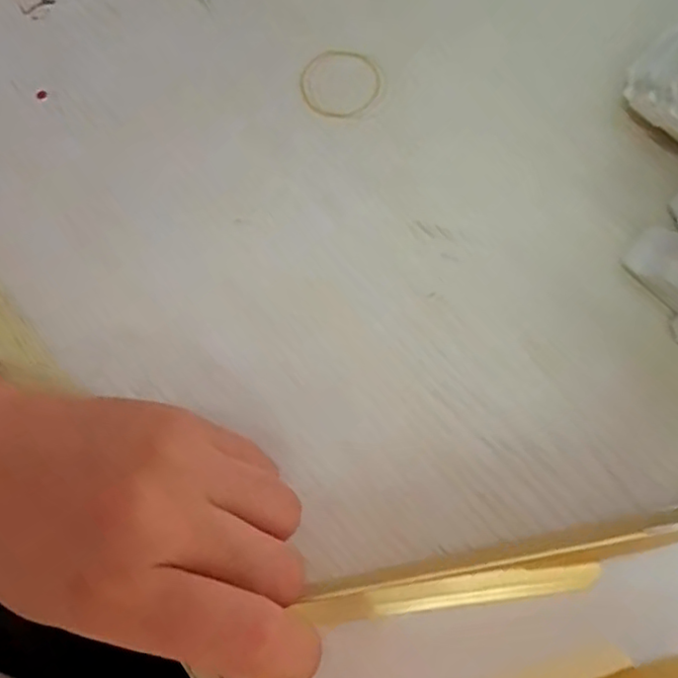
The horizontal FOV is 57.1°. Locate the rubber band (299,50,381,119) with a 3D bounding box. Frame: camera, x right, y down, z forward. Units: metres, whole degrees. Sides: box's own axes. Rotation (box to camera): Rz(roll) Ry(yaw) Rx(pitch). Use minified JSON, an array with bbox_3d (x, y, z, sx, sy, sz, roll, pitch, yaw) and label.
[{"bbox_3d":[0.001,-0.111,0.269,0.035,0.004,0.036,-1,71,2],"label":"rubber band"}]

